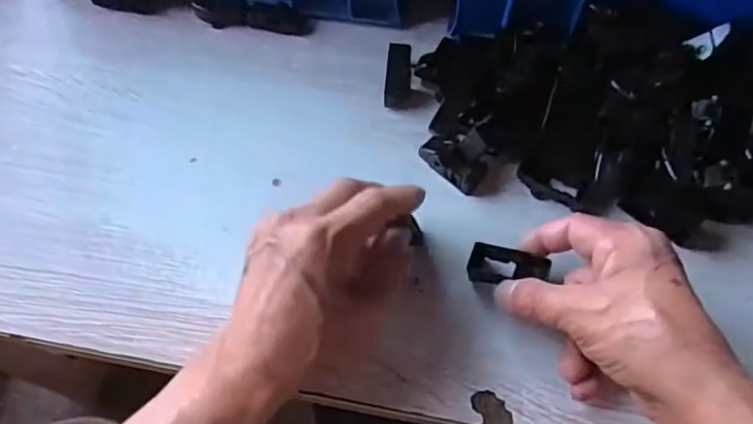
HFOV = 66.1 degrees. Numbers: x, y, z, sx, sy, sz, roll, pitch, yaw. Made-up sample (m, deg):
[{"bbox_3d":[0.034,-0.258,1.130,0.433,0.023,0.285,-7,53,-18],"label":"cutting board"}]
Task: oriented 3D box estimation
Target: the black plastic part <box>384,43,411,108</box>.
[{"bbox_3d":[0.017,-0.105,0.446,0.019,0.013,0.050,6,80,5],"label":"black plastic part"}]

